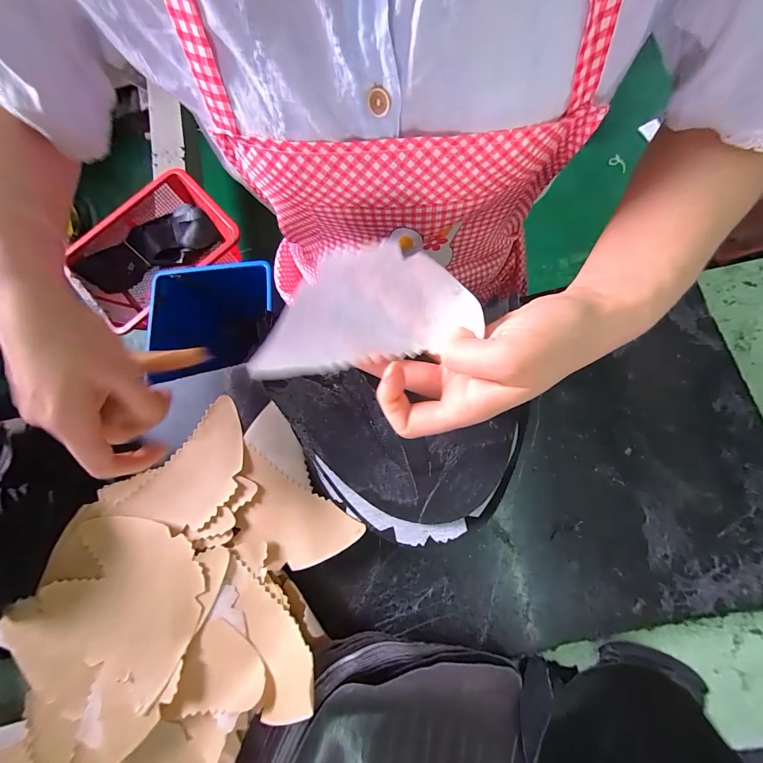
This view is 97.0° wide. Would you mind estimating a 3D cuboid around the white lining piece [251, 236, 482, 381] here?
[{"bbox_3d":[-0.012,-0.043,0.202,0.130,0.029,0.058,-15,78,1],"label":"white lining piece"}]

